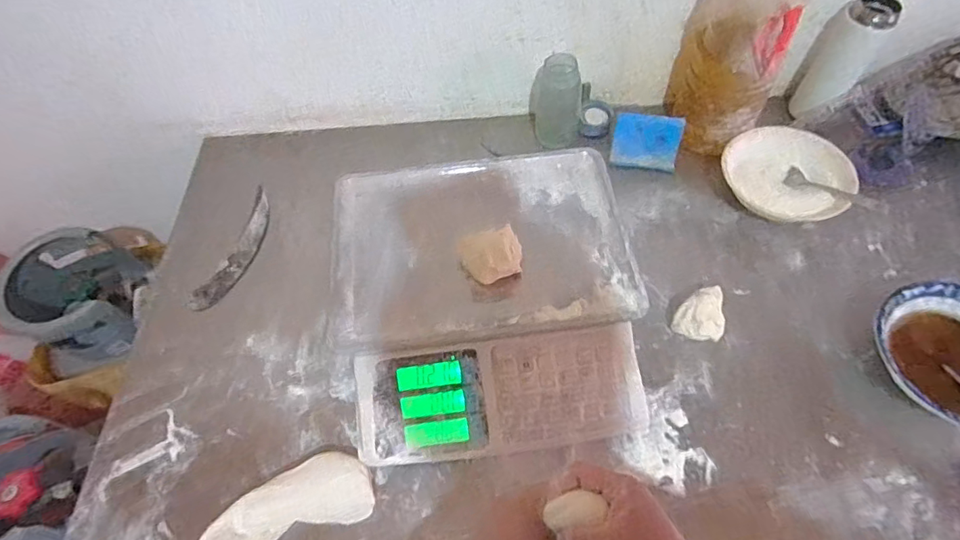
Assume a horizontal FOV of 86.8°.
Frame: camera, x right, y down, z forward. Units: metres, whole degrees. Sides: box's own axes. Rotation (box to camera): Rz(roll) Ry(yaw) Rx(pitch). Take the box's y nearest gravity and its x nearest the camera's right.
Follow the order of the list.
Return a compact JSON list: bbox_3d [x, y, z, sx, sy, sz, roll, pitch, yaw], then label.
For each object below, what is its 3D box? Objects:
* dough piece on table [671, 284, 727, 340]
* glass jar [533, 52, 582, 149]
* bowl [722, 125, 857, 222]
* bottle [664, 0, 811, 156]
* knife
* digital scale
[{"bbox_3d":[0.272,0.058,0.619,0.054,0.047,0.064,37,67,22],"label":"dough piece on table"},{"bbox_3d":[0.120,-0.262,0.767,0.076,0.143,0.076,-1,59,2],"label":"glass jar"},{"bbox_3d":[0.425,-0.126,0.714,0.159,0.055,0.141,35,67,22],"label":"bowl"},{"bbox_3d":[0.344,-0.311,0.679,0.130,0.297,0.121,18,61,13],"label":"bottle"},{"bbox_3d":[-0.343,-0.032,0.727,0.050,0.006,0.205,12,60,10],"label":"knife"},{"bbox_3d":[0.009,0.029,0.604,0.329,0.128,0.337,-7,59,-1],"label":"digital scale"}]

